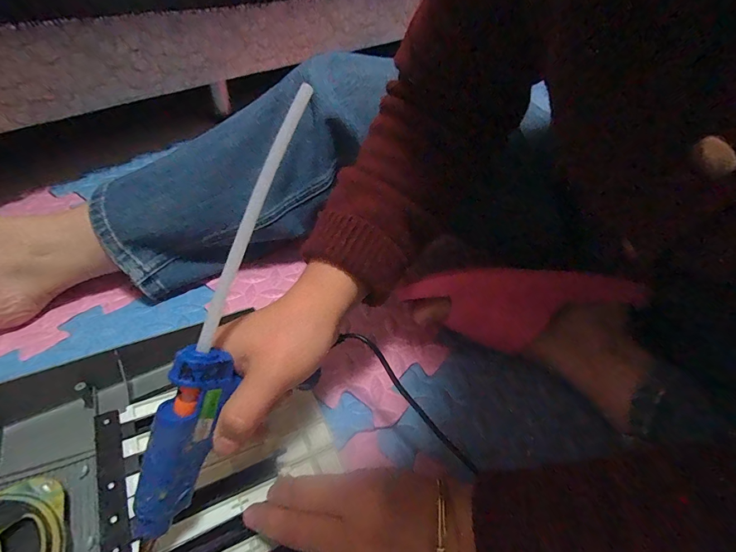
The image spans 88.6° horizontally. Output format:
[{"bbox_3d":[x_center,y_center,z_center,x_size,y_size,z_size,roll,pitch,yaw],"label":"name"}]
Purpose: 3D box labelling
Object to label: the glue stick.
[{"bbox_3d":[-0.063,-0.035,0.212,0.008,0.005,0.160,20,86,14],"label":"glue stick"}]

